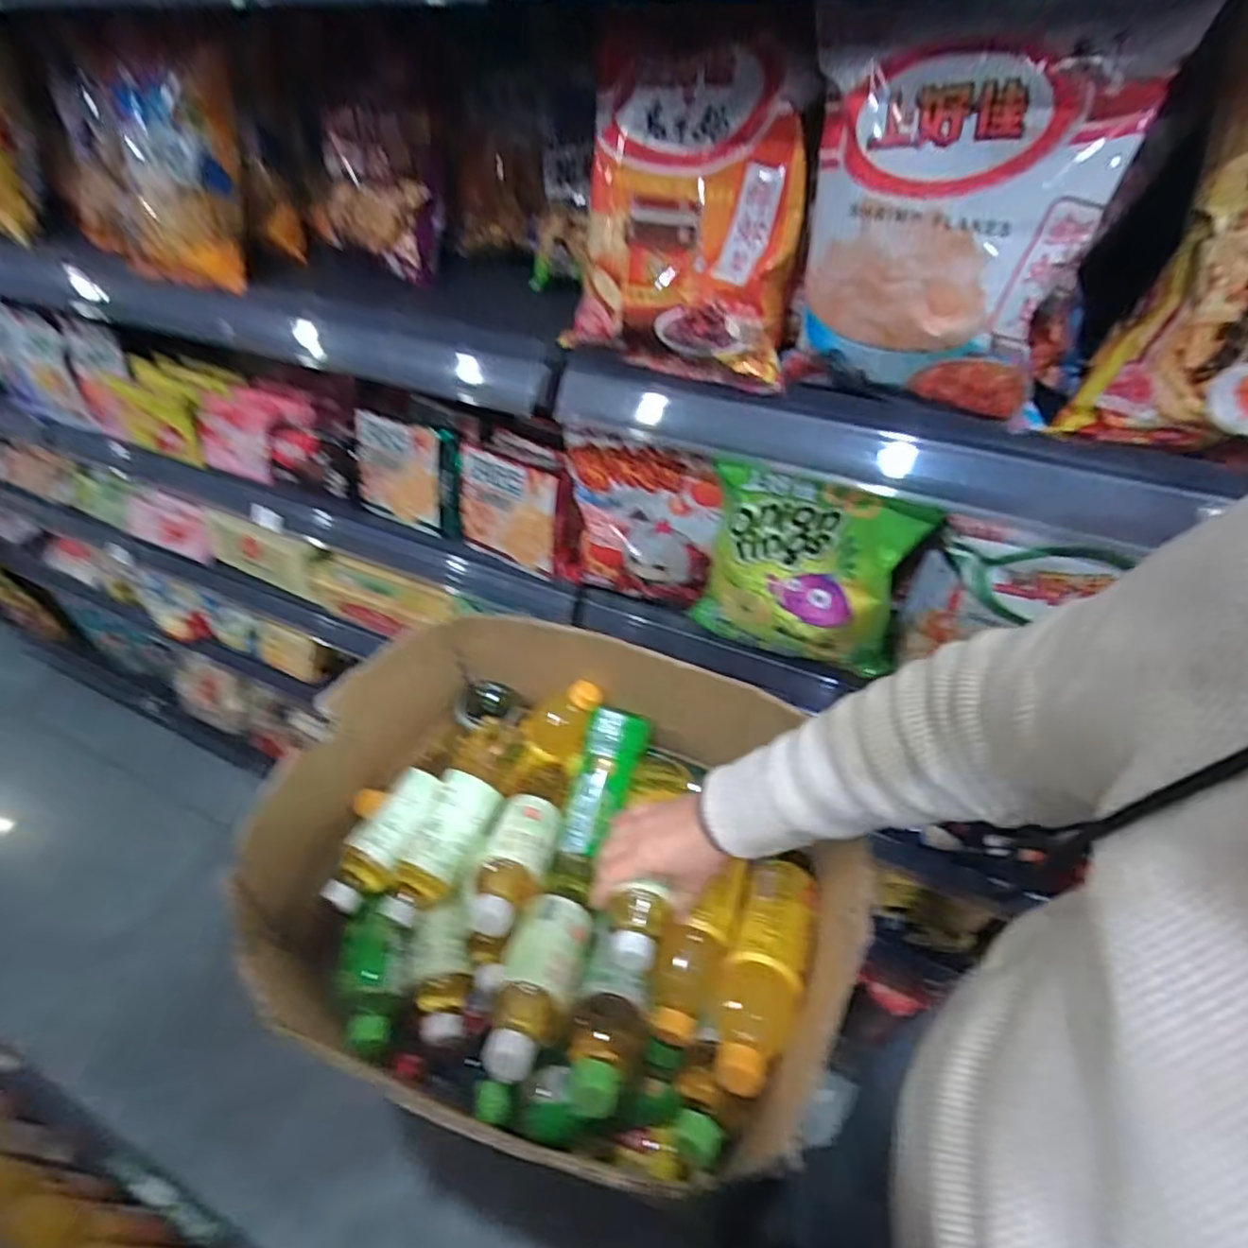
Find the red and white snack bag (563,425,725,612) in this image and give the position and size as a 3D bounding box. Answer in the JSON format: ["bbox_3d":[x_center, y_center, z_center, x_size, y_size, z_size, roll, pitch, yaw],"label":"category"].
[{"bbox_3d":[0.013,-0.094,0.614,0.147,0.153,0.041,19,49,19],"label":"red and white snack bag"}]

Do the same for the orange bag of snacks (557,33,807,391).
[{"bbox_3d":[0.041,-0.272,0.459,0.157,0.184,0.071,23,51,22],"label":"orange bag of snacks"}]

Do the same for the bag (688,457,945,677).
[{"bbox_3d":[0.143,-0.040,0.540,0.171,0.175,0.044,16,48,17],"label":"bag"}]

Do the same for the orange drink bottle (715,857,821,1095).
[{"bbox_3d":[0.117,0.289,0.561,0.067,0.068,0.209,15,33,16],"label":"orange drink bottle"}]

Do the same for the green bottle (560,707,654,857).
[{"bbox_3d":[-0.020,0.169,0.720,0.061,0.063,0.153,17,77,17],"label":"green bottle"}]

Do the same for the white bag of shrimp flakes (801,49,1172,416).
[{"bbox_3d":[0.178,-0.214,0.381,0.146,0.164,0.031,18,49,18],"label":"white bag of shrimp flakes"}]

